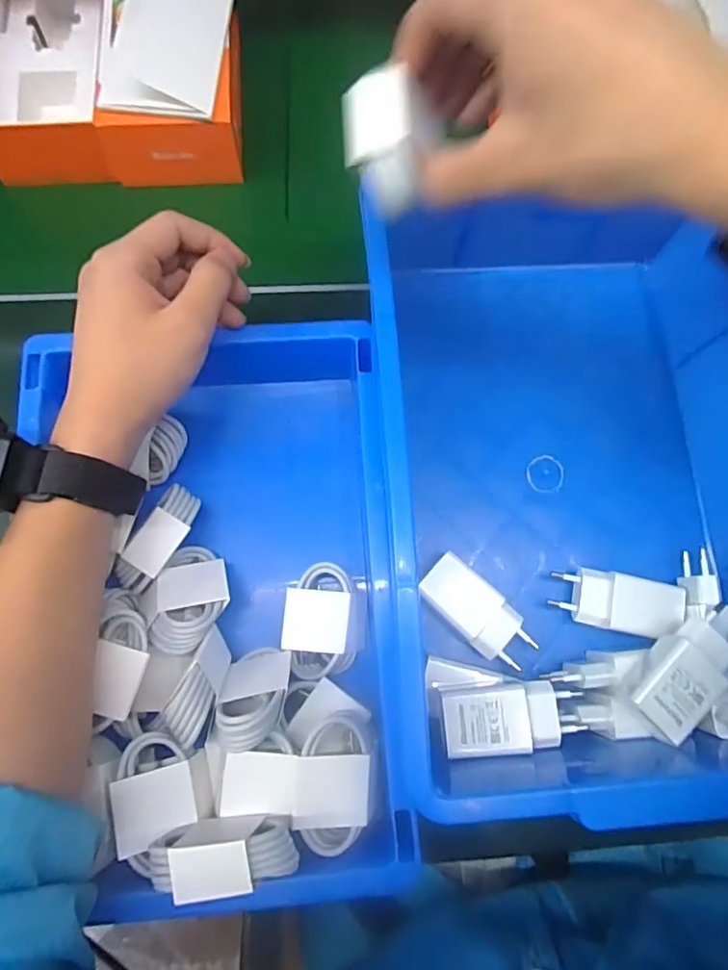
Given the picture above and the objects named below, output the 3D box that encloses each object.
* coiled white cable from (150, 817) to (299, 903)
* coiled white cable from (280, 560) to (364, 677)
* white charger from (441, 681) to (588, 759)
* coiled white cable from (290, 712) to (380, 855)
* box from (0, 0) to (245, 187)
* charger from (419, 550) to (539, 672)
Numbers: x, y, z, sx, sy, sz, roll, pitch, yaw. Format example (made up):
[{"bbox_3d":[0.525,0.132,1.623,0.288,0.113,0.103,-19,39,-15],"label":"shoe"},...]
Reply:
[{"bbox_3d":[-0.066,0.175,0.258,0.065,0.046,0.025,-10,74,-3],"label":"coiled white cable"},{"bbox_3d":[-0.023,0.083,0.332,0.047,0.026,0.064,2,74,1],"label":"coiled white cable"},{"bbox_3d":[0.083,0.132,0.308,0.076,0.025,0.035,-7,74,-2],"label":"white charger"},{"bbox_3d":[-0.014,0.157,0.288,0.041,0.024,0.064,4,74,1],"label":"coiled white cable"},{"bbox_3d":[-0.200,-0.361,0.437,0.200,0.072,0.226,-3,74,-1],"label":"box"},{"bbox_3d":[0.072,0.079,0.337,0.077,0.019,0.035,44,78,11],"label":"charger"}]

